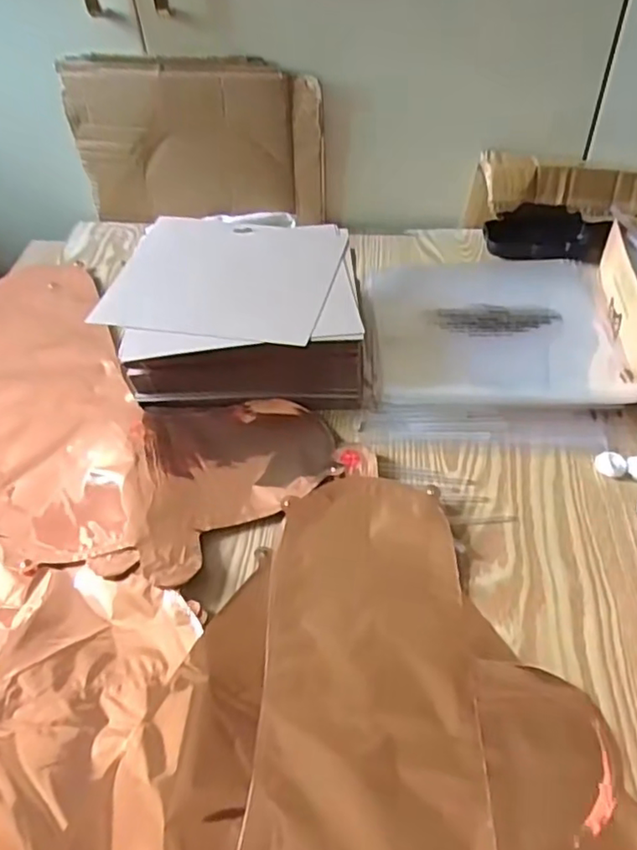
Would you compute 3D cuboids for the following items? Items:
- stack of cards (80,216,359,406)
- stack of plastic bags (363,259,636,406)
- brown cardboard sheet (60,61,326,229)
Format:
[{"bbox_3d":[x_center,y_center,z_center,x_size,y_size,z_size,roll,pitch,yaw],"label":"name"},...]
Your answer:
[{"bbox_3d":[-0.069,-0.109,0.561,0.211,0.073,0.193,-2,48,2],"label":"stack of cards"},{"bbox_3d":[0.157,-0.098,0.577,0.220,0.018,0.217,3,46,8],"label":"stack of plastic bags"},{"bbox_3d":[-0.136,-0.311,0.691,0.277,0.172,0.022,5,48,8],"label":"brown cardboard sheet"}]

